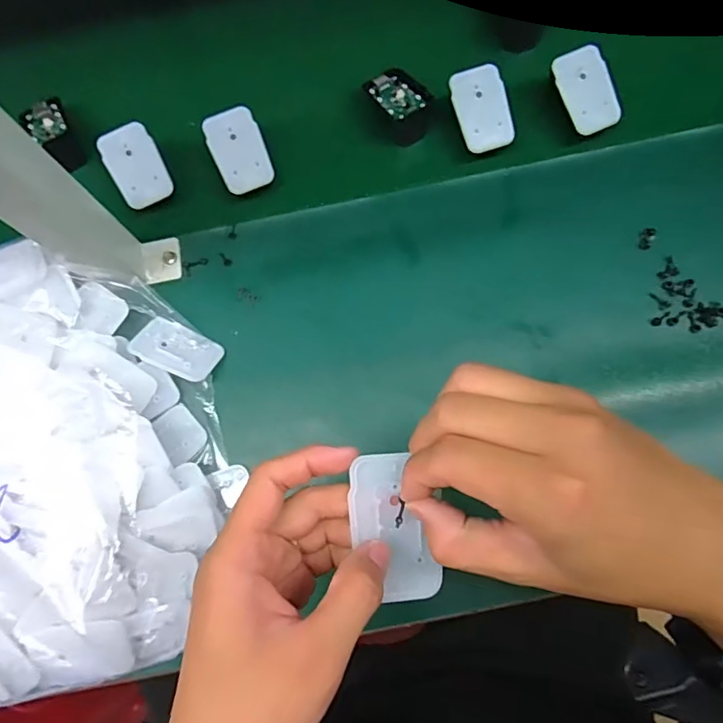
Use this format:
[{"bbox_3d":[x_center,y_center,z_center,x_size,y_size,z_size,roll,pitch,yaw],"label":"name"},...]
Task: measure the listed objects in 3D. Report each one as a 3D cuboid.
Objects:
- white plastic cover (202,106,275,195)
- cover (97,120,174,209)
[{"bbox_3d":[-0.105,-0.183,0.451,0.044,0.006,0.066,-25,101,-11],"label":"white plastic cover"},{"bbox_3d":[-0.196,-0.170,0.454,0.045,0.005,0.066,-30,99,-8],"label":"cover"}]

